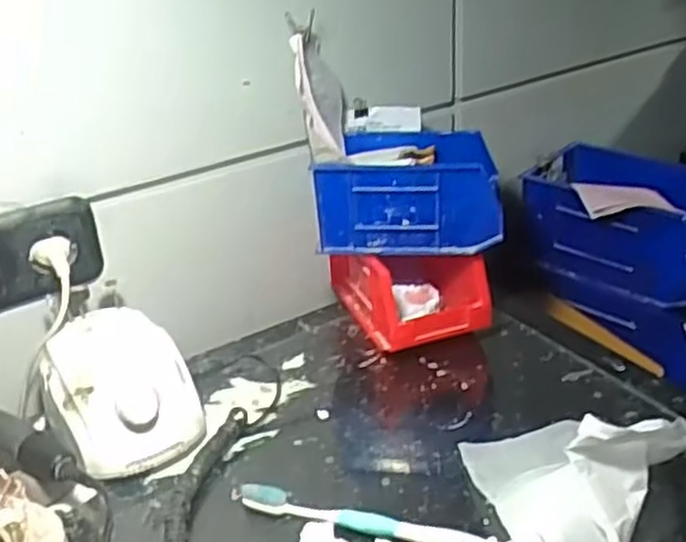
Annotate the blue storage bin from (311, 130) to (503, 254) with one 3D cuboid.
[{"bbox_3d":[0.061,-0.075,0.717,0.158,0.079,0.100,1,28,8],"label":"blue storage bin"}]

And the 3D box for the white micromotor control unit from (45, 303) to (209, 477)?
[{"bbox_3d":[-0.181,0.093,0.635,0.109,0.064,0.137,-20,33,-29],"label":"white micromotor control unit"}]

